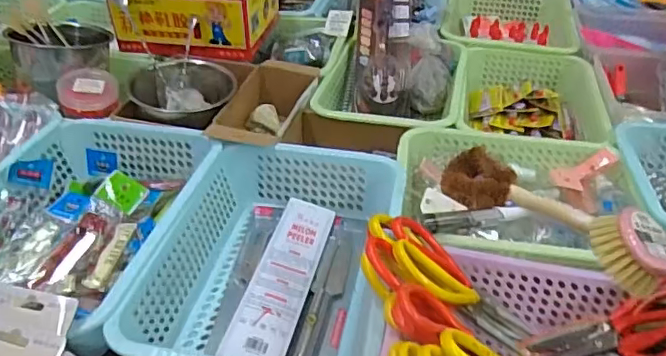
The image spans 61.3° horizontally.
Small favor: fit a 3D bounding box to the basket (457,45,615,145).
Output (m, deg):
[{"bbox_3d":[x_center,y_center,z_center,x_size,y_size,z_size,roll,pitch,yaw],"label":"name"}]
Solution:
[{"bbox_3d":[0.317,-0.122,0.922,0.216,0.074,0.308,8,38,10],"label":"basket"}]

